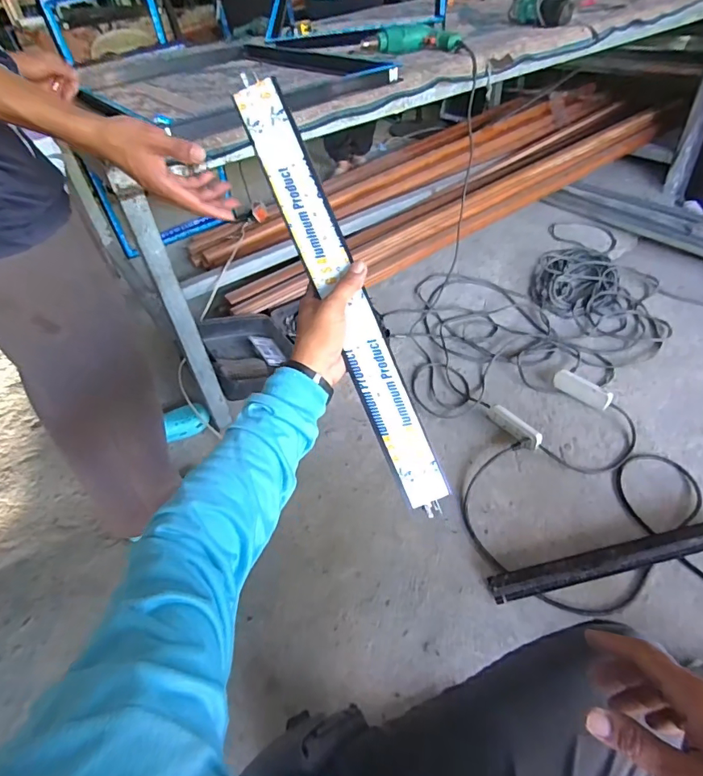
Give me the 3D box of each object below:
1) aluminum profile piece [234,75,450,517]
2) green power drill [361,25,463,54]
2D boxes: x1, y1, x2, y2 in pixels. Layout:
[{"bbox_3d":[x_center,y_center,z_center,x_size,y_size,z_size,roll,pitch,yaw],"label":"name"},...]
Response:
[{"bbox_3d":[-0.004,-0.100,0.534,0.055,0.513,0.020,-25,3,-17],"label":"aluminum profile piece"},{"bbox_3d":[0.178,-0.990,1.323,0.276,0.057,0.095,15,49,22],"label":"green power drill"}]

